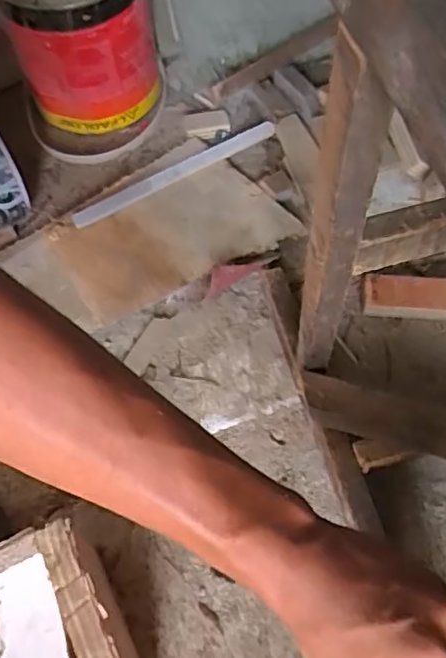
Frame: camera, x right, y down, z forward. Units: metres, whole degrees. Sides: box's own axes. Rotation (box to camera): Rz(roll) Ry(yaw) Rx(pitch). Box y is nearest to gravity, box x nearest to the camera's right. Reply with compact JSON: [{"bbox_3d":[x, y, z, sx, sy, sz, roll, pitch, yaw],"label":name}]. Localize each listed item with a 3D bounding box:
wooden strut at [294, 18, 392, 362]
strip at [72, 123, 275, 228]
[{"bbox_3d":[0.061,-0.043,0.344,0.026,0.255,0.021,8,60,7],"label":"wooden strut"},{"bbox_3d":[-0.048,-0.162,0.631,0.230,0.010,0.021,-29,62,-14],"label":"strip"}]

